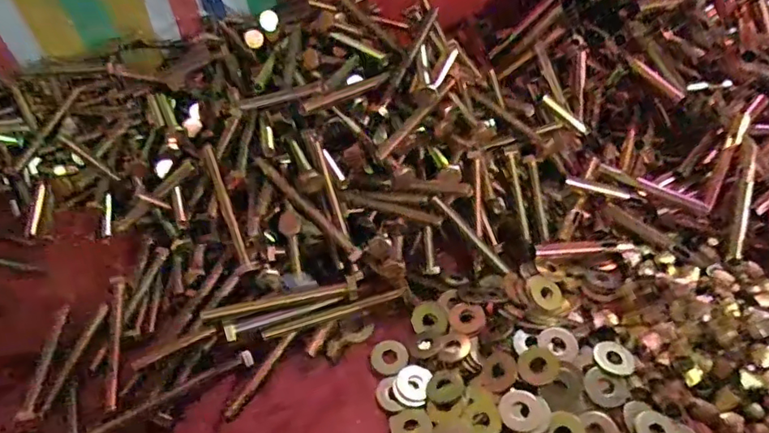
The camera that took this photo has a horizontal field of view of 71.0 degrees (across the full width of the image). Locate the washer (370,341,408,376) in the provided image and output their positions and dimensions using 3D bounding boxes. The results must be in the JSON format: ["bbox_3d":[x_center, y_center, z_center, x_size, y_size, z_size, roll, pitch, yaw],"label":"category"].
[{"bbox_3d":[0.003,0.093,0.361,0.024,0.004,0.025,-14,45,-10],"label":"washer"}]

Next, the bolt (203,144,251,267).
[{"bbox_3d":[-0.117,-0.010,0.399,0.008,0.006,0.097,-19,78,-14],"label":"bolt"}]

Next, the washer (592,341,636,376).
[{"bbox_3d":[0.142,0.088,0.334,0.024,0.004,0.024,-2,44,2],"label":"washer"}]

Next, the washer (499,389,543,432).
[{"bbox_3d":[0.080,0.114,0.318,0.023,0.004,0.025,-2,44,2],"label":"washer"}]

